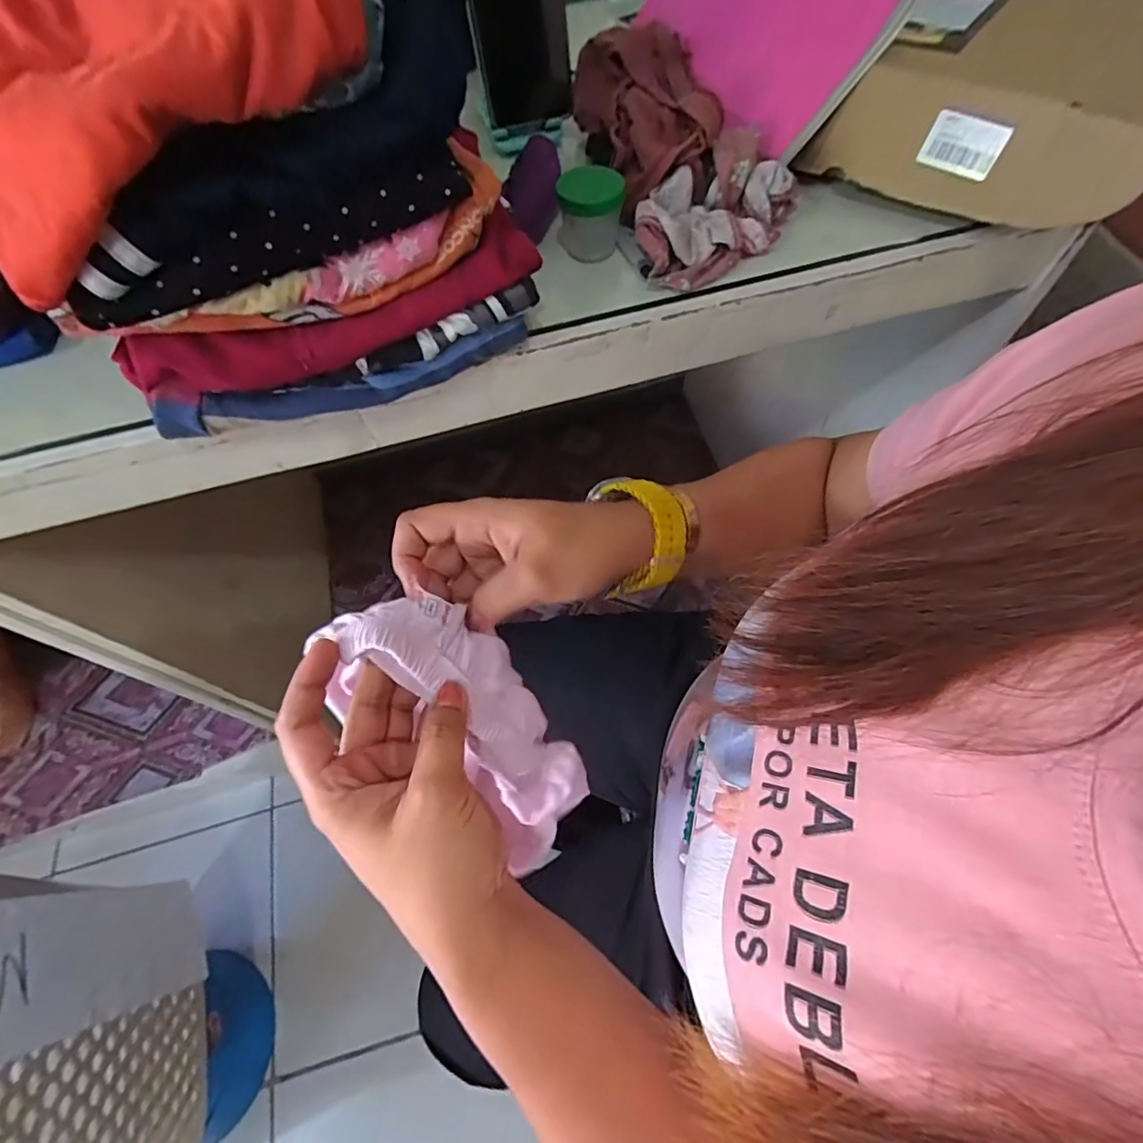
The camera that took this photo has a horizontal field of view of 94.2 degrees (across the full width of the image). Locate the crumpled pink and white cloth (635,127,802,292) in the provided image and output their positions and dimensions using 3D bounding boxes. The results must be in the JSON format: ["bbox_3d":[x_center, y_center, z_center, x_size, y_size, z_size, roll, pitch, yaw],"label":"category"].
[{"bbox_3d":[0.106,-0.265,0.394,0.088,0.057,0.122,25,65,16],"label":"crumpled pink and white cloth"}]

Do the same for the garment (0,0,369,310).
[{"bbox_3d":[-0.195,-0.235,0.225,0.178,0.100,0.146,-30,64,-13],"label":"garment"}]

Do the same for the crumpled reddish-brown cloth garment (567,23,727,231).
[{"bbox_3d":[0.058,-0.373,0.429,0.081,0.059,0.171,-10,61,-3],"label":"crumpled reddish-brown cloth garment"}]

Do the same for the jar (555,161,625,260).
[{"bbox_3d":[0.014,-0.270,0.406,0.048,0.049,0.054,-2,61,2],"label":"jar"}]

